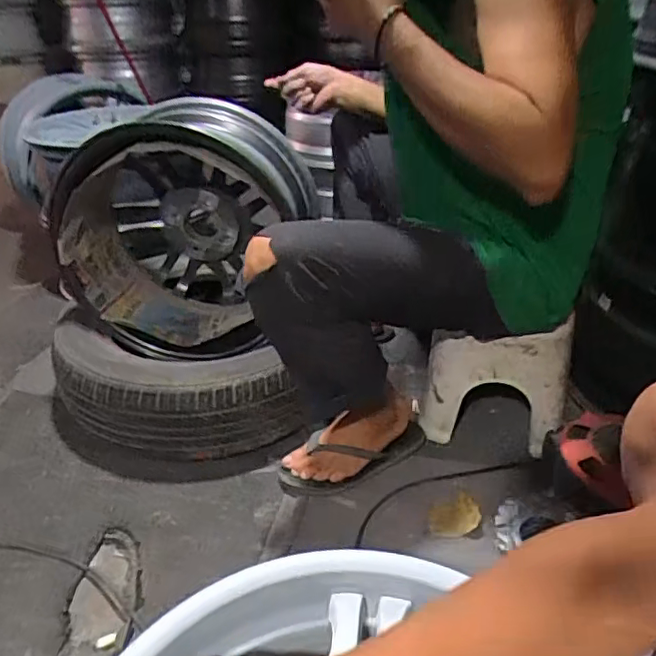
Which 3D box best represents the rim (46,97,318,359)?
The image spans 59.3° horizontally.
[{"bbox_3d":[-0.248,-0.174,1.031,0.404,0.399,0.237,6,32,11],"label":"rim"}]

